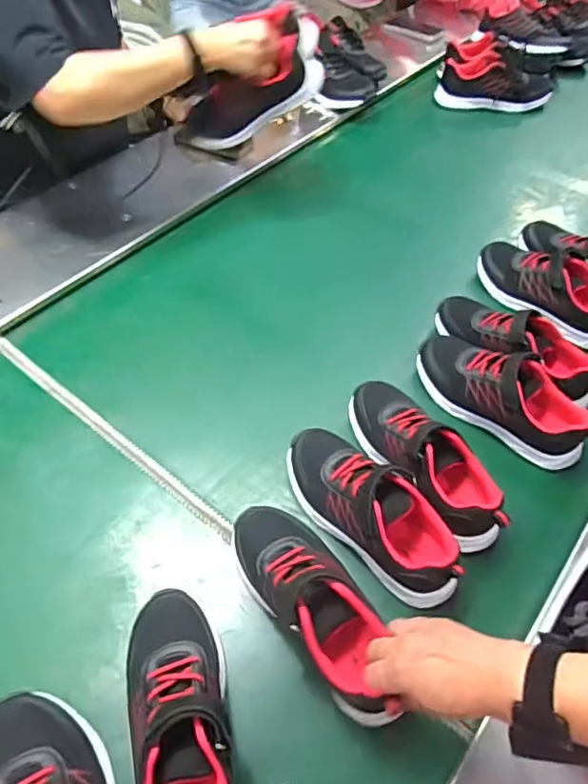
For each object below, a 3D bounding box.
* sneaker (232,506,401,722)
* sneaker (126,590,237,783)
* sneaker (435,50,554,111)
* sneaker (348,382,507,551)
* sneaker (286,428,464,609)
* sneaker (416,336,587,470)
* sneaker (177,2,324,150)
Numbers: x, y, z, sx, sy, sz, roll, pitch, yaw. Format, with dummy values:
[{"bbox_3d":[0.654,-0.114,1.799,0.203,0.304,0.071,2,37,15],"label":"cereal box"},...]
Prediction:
[{"bbox_3d":[0.022,0.202,0.556,0.089,0.087,0.230,-26,52,-21],"label":"sneaker"},{"bbox_3d":[-0.104,0.284,0.500,0.084,0.095,0.209,-9,54,-10],"label":"sneaker"},{"bbox_3d":[0.492,-0.747,1.347,0.274,0.095,0.108,-5,52,-3],"label":"sneaker"},{"bbox_3d":[0.153,0.077,0.665,0.081,0.103,0.225,-19,54,-14],"label":"sneaker"},{"bbox_3d":[0.081,0.127,0.627,0.087,0.091,0.238,-34,59,-23],"label":"sneaker"},{"bbox_3d":[0.265,0.001,0.727,0.232,0.100,0.075,31,58,23],"label":"sneaker"},{"bbox_3d":[-0.076,-0.506,0.934,0.276,0.108,0.086,-29,52,14],"label":"sneaker"}]

